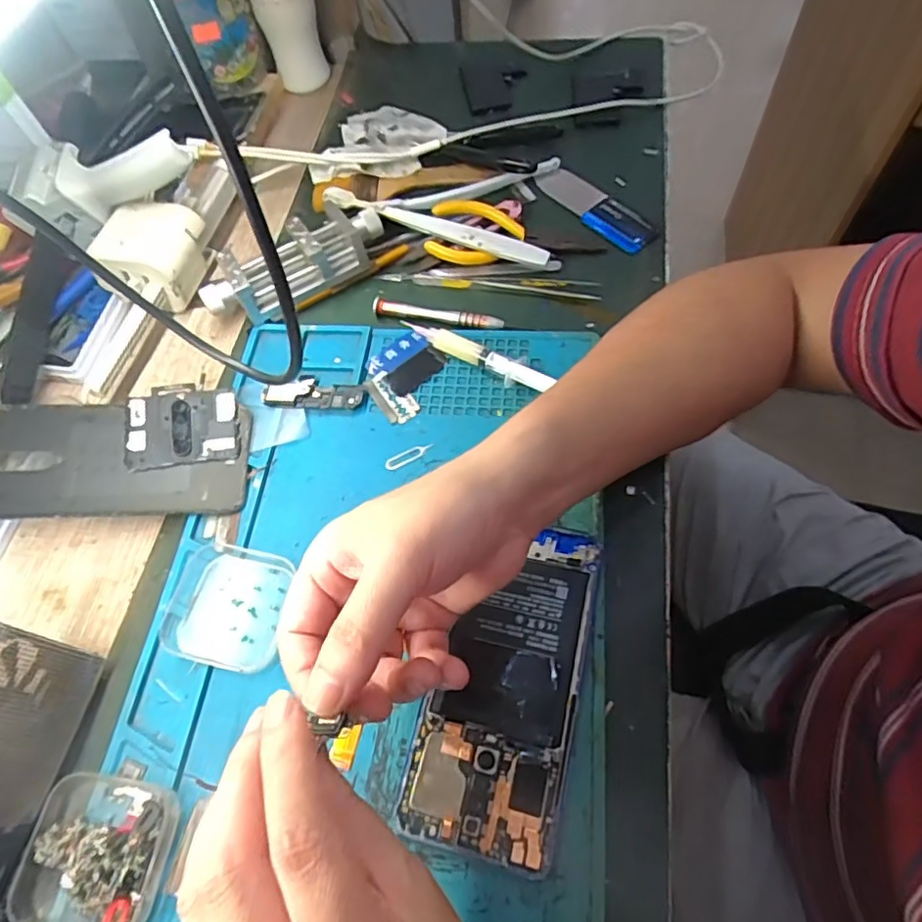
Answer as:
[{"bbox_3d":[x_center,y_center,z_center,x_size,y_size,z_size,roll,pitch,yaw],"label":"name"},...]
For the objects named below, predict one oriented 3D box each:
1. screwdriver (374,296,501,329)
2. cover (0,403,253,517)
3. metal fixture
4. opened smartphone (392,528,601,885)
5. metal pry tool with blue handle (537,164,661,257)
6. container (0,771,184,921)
[{"bbox_3d":[-0.017,-0.104,0.417,0.093,0.009,0.009,10,64,10],"label":"screwdriver"},{"bbox_3d":[-0.217,-0.001,0.369,0.160,0.004,0.072,0,68,-6],"label":"cover"},{"bbox_3d":[-0.123,-0.148,0.434,0.135,0.033,0.058,-28,63,-9],"label":"metal fixture"},{"bbox_3d":[0.023,0.108,0.298,0.071,0.010,0.157,11,64,11],"label":"opened smartphone"},{"bbox_3d":[0.103,-0.197,0.455,0.039,0.004,0.106,-36,65,-13],"label":"metal pry tool with blue handle"},{"bbox_3d":[-0.170,0.181,0.271,0.064,0.019,0.062,4,63,8],"label":"container"}]

